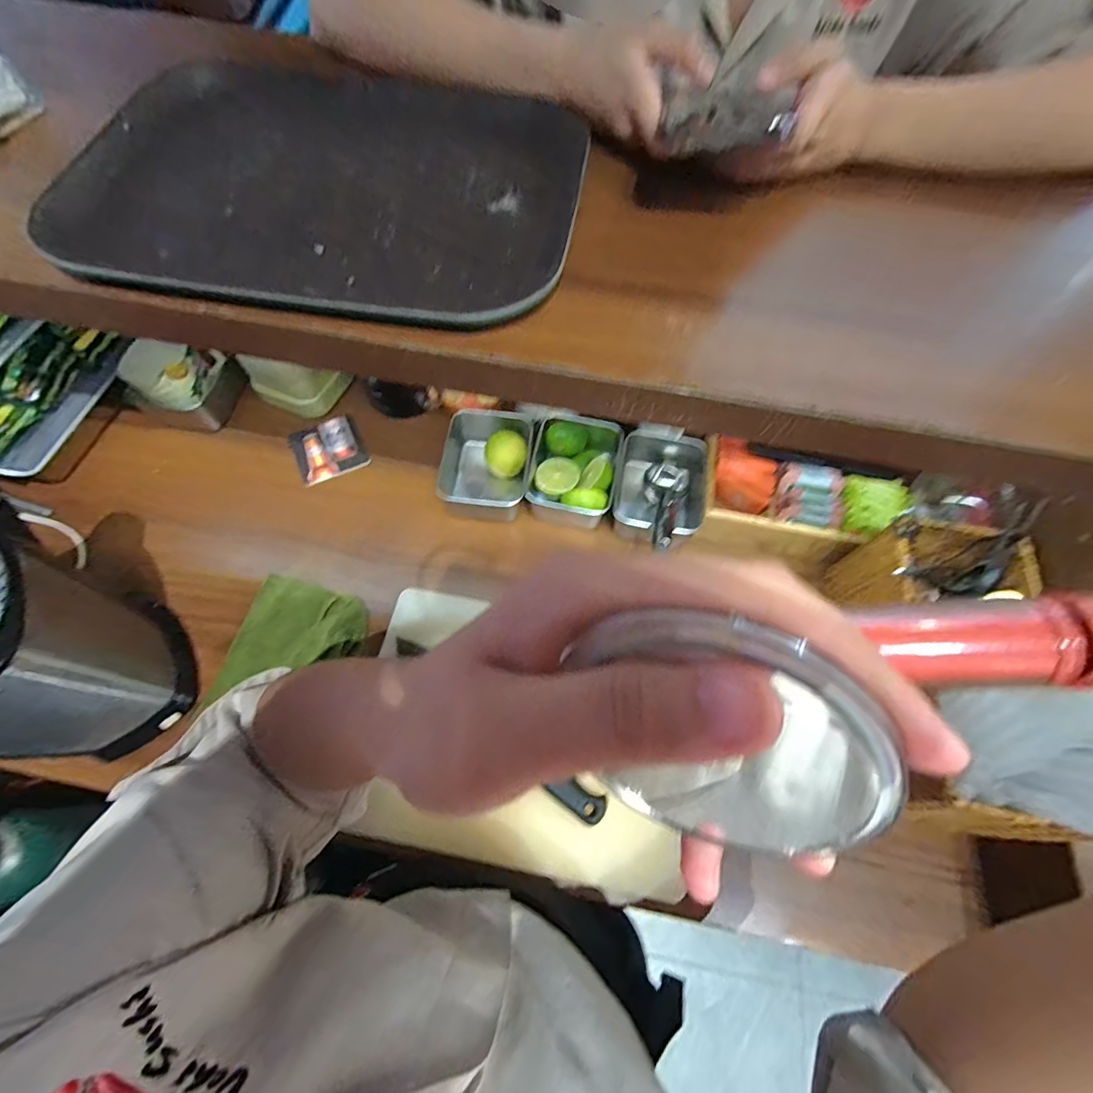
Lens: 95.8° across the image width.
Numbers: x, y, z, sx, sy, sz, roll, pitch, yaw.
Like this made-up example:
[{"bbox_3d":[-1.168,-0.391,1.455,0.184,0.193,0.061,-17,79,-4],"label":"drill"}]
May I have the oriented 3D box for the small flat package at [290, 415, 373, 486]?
[{"bbox_3d":[-0.293,-0.133,0.662,0.086,0.007,0.090,-24,68,-13],"label":"small flat package"}]

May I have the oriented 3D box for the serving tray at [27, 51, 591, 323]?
[{"bbox_3d":[-0.155,-0.266,0.348,0.354,0.021,0.249,12,70,4],"label":"serving tray"}]

